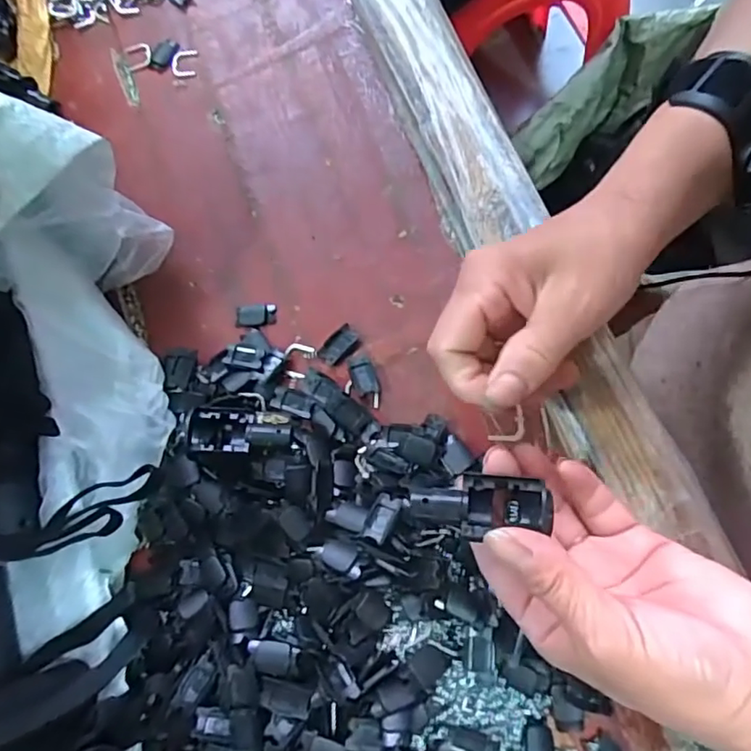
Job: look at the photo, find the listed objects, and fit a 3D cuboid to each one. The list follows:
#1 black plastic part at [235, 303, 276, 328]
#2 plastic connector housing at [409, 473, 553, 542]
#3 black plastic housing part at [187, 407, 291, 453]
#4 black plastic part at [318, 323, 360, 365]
[{"bbox_3d":[-0.070,-0.035,0.338,0.024,0.004,0.014,-1,76,7],"label":"black plastic part"},{"bbox_3d":[0.040,0.051,0.227,0.052,0.014,0.023,0,72,-2],"label":"plastic connector housing"},{"bbox_3d":[-0.069,0.028,0.297,0.051,0.016,0.025,-5,76,6],"label":"black plastic housing part"},{"bbox_3d":[-0.021,-0.017,0.324,0.015,0.006,0.024,40,84,14],"label":"black plastic part"}]

